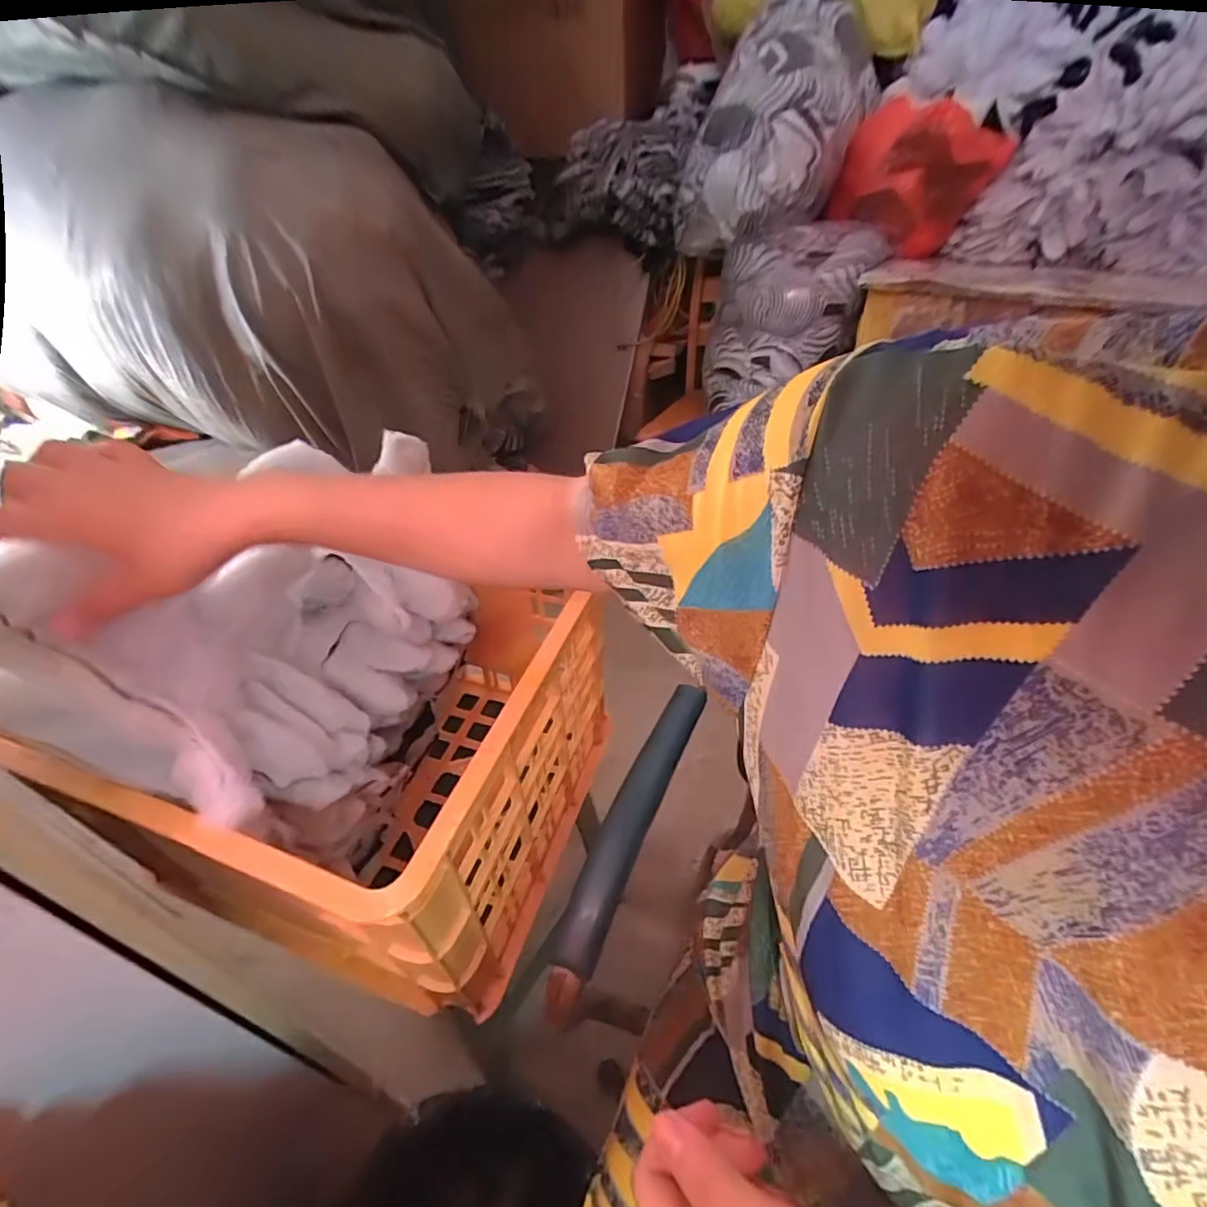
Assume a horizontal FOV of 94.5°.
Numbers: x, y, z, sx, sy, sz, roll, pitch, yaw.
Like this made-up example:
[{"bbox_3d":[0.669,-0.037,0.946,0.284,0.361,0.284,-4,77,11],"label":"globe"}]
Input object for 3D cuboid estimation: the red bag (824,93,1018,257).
[{"bbox_3d":[0.645,-0.889,1.164,0.304,0.239,0.135,20,45,26],"label":"red bag"}]

